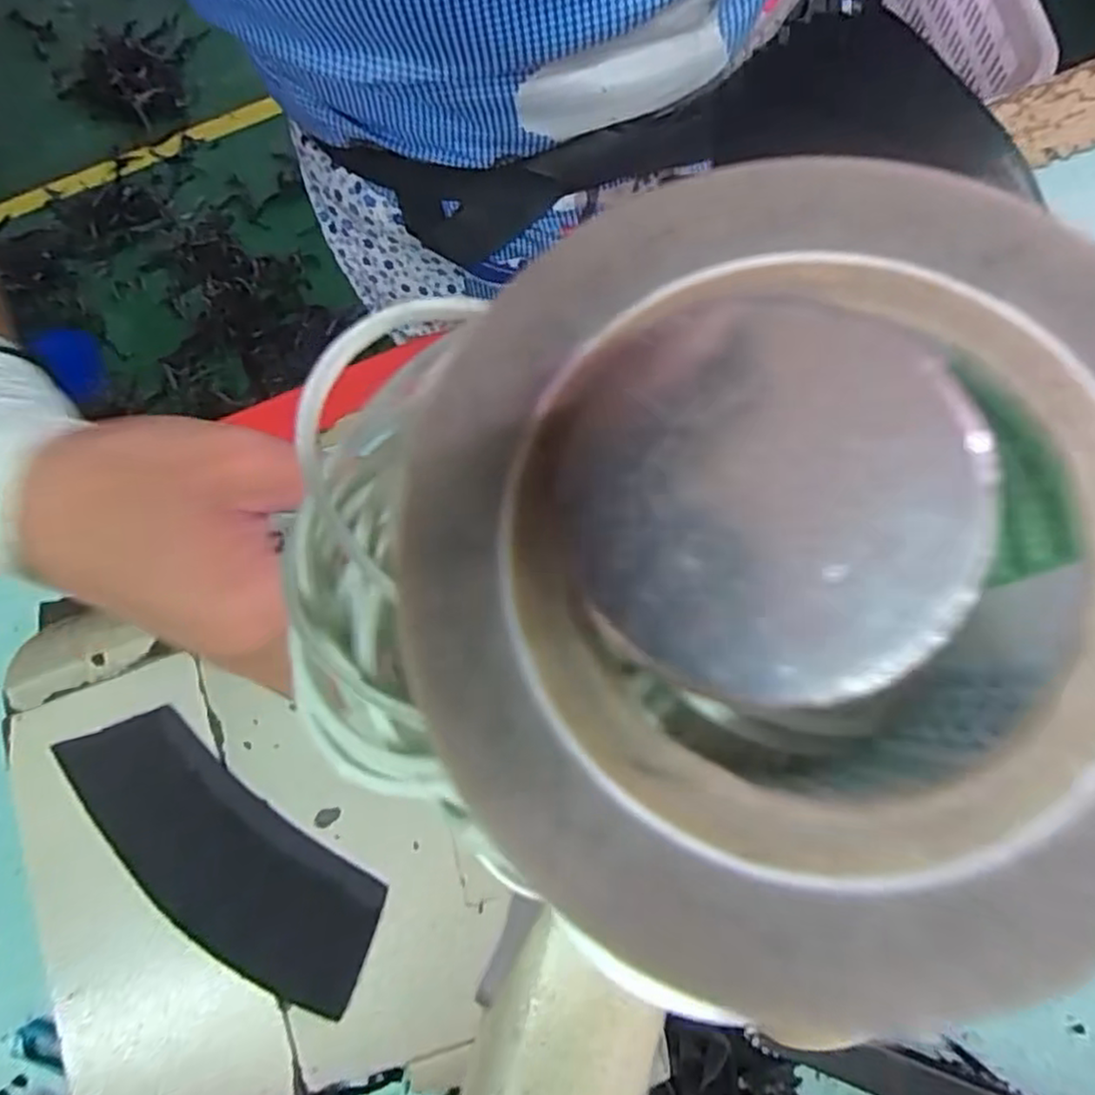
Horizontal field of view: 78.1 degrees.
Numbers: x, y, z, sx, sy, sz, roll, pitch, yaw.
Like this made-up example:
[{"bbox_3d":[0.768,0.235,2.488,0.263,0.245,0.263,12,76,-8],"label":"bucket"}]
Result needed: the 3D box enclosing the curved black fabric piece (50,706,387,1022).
[{"bbox_3d":[-0.133,0.121,0.269,0.147,0.006,0.055,34,85,12],"label":"curved black fabric piece"}]

